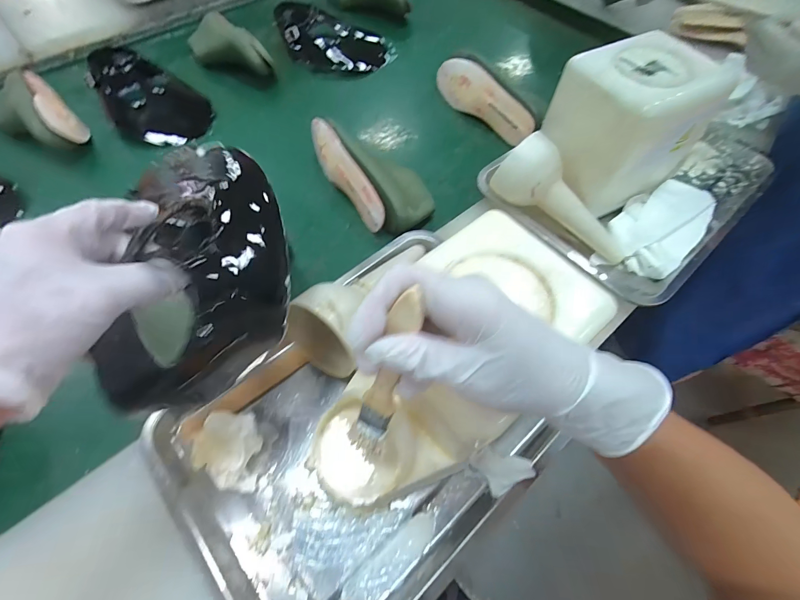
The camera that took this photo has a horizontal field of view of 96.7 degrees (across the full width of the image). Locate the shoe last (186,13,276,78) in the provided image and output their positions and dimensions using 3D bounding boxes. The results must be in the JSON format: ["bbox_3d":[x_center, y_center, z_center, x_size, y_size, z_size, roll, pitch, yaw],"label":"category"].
[{"bbox_3d":[-0.337,-0.503,0.705,0.205,0.060,0.091,31,66,14],"label":"shoe last"}]

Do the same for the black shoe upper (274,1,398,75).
[{"bbox_3d":[-0.144,-0.545,0.745,0.248,0.064,0.136,16,64,7],"label":"black shoe upper"}]

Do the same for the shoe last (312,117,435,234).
[{"bbox_3d":[-0.052,-0.205,0.564,0.106,0.074,0.239,-34,68,-17],"label":"shoe last"}]

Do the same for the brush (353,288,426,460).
[{"bbox_3d":[-0.009,0.052,0.215,0.021,0.146,0.008,27,40,13],"label":"brush"}]

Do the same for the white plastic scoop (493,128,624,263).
[{"bbox_3d":[0.212,-0.123,0.466,0.191,0.068,0.053,43,69,-1],"label":"white plastic scoop"}]

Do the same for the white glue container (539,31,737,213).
[{"bbox_3d":[0.286,-0.221,0.460,0.165,0.145,0.129,-24,66,-13],"label":"white glue container"}]

